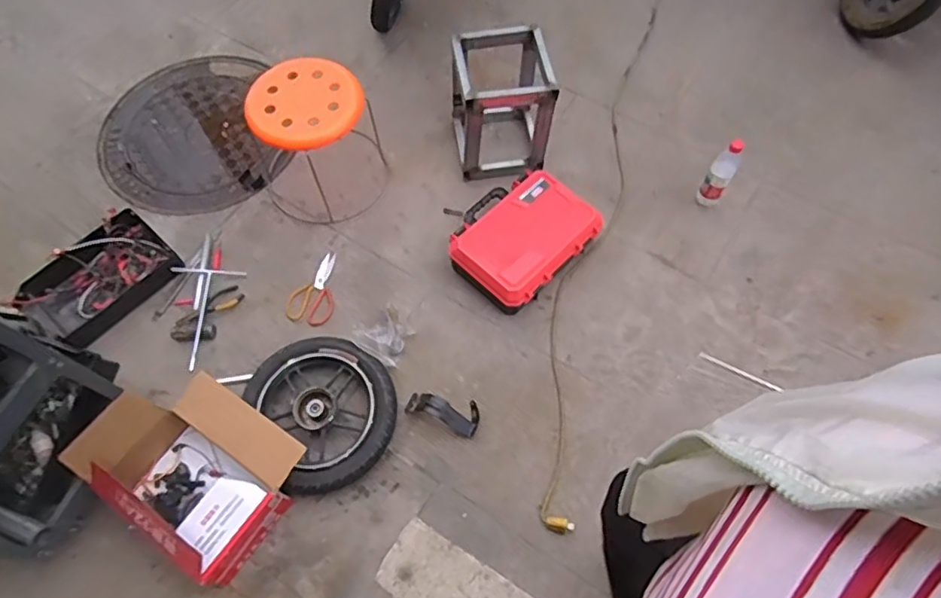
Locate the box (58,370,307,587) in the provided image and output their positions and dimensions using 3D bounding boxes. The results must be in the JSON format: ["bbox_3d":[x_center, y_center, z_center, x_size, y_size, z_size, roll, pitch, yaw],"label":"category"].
[{"bbox_3d":[-0.609,0.366,1.339,0.404,0.202,0.319,31,70,15],"label":"box"}]

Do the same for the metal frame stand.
[{"bbox_3d":[0.083,-0.526,1.643,0.254,0.321,0.255,-5,64,-2],"label":"metal frame stand"}]

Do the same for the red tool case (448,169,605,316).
[{"bbox_3d":[0.128,-0.173,1.587,0.304,0.096,0.345,41,71,18],"label":"red tool case"}]

